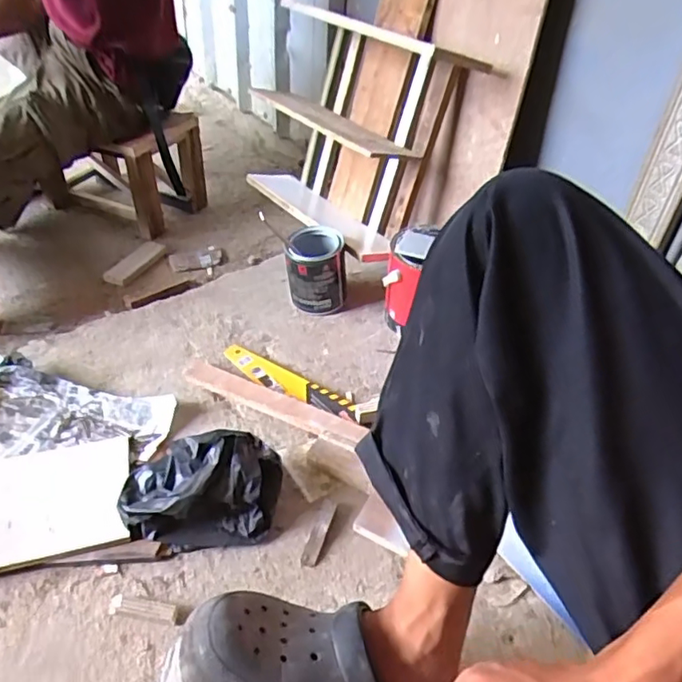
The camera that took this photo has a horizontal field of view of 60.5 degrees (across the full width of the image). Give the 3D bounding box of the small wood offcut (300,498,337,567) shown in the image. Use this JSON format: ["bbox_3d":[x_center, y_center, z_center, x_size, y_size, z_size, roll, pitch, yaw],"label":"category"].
[{"bbox_3d":[-0.026,0.244,0.750,0.020,0.015,0.094,14,42,12],"label":"small wood offcut"}]

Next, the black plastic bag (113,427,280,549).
[{"bbox_3d":[-0.180,0.183,0.746,0.192,0.090,0.126,2,41,-2],"label":"black plastic bag"}]

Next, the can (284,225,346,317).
[{"bbox_3d":[-0.045,-0.132,1.106,0.105,0.130,0.110,2,41,-2],"label":"can"}]

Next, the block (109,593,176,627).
[{"bbox_3d":[-0.226,0.307,0.665,0.077,0.013,0.020,9,41,6],"label":"block"}]

